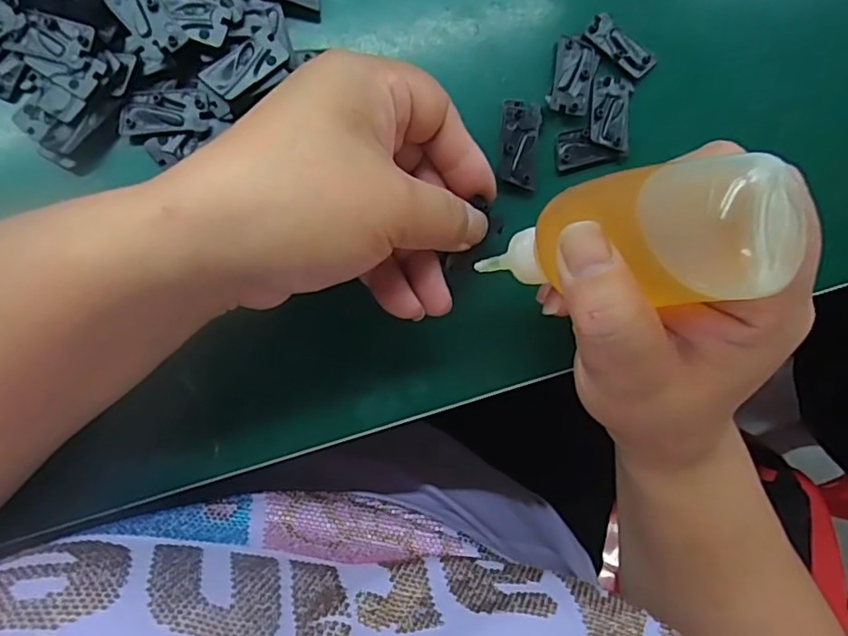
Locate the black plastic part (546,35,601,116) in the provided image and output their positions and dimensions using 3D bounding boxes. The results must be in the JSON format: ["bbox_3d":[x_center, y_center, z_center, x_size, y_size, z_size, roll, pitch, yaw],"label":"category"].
[{"bbox_3d":[0.066,-0.107,0.269,0.019,0.004,0.033,12,87,-7],"label":"black plastic part"}]

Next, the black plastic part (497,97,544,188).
[{"bbox_3d":[0.042,-0.075,0.265,0.017,0.004,0.037,5,88,-7],"label":"black plastic part"}]

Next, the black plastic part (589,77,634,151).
[{"bbox_3d":[0.084,-0.092,0.273,0.018,0.004,0.031,5,88,-7],"label":"black plastic part"}]

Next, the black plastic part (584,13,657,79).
[{"bbox_3d":[0.088,-0.121,0.273,0.033,0.004,0.015,38,84,-5],"label":"black plastic part"}]

